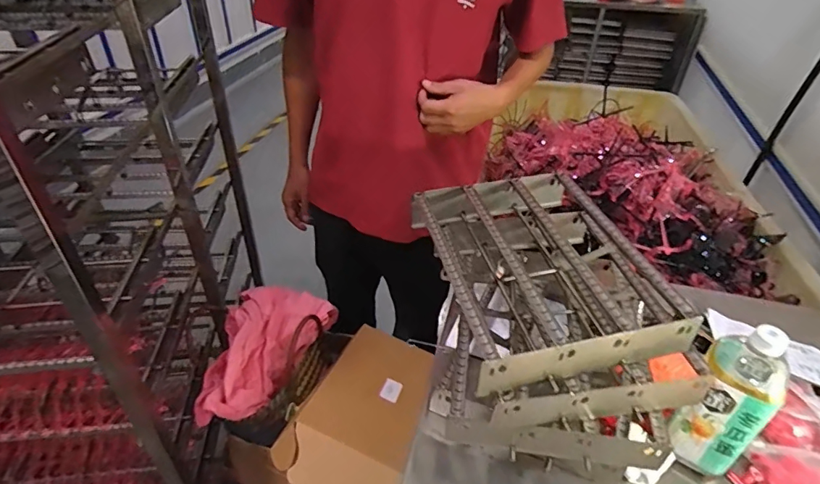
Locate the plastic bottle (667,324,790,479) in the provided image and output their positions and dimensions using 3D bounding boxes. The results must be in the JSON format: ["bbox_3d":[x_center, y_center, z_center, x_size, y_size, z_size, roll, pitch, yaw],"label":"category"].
[{"bbox_3d":[0.386,0.182,0.576,0.079,0.204,0.097,31,46,32],"label":"plastic bottle"}]

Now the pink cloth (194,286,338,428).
[{"bbox_3d":[-0.286,0.199,0.915,0.157,0.124,0.289,18,40,19],"label":"pink cloth"}]

